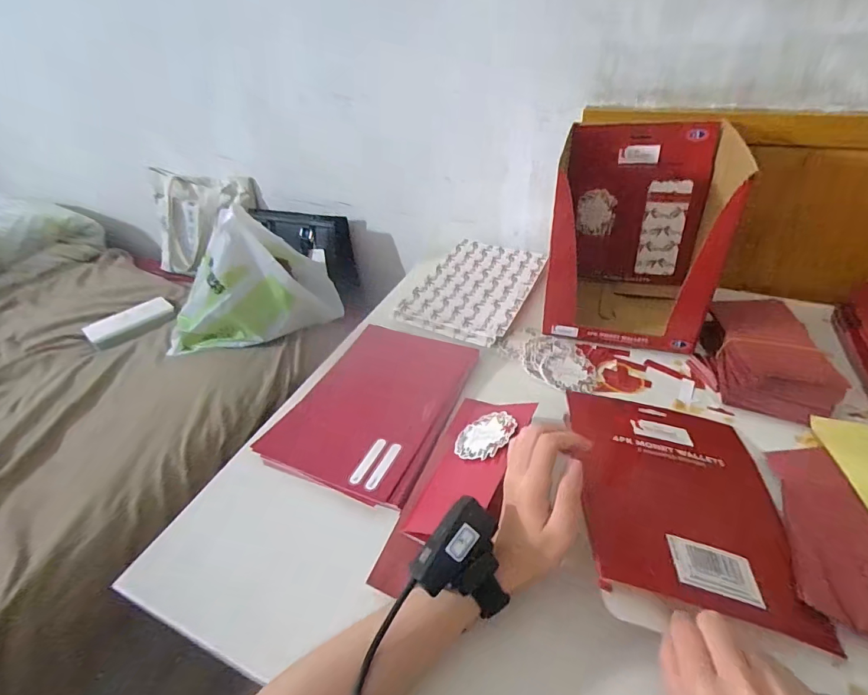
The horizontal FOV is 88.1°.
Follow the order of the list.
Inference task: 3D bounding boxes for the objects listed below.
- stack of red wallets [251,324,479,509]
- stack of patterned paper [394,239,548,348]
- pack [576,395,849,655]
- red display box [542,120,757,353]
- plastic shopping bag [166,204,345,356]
[{"bbox_3d":[-0.069,0.066,0.570,0.188,0.015,0.265,13,39,21],"label":"stack of red wallets"},{"bbox_3d":[0.072,-0.102,0.754,0.177,0.026,0.268,16,41,24],"label":"stack of patterned paper"},{"bbox_3d":[0.228,0.130,0.417,0.187,0.011,0.227,14,35,1],"label":"pack"},{"bbox_3d":[0.281,-0.163,0.635,0.203,0.234,0.216,11,39,19],"label":"red display box"},{"bbox_3d":[-0.352,-0.121,0.840,0.327,0.232,0.116,-17,38,-17],"label":"plastic shopping bag"}]

